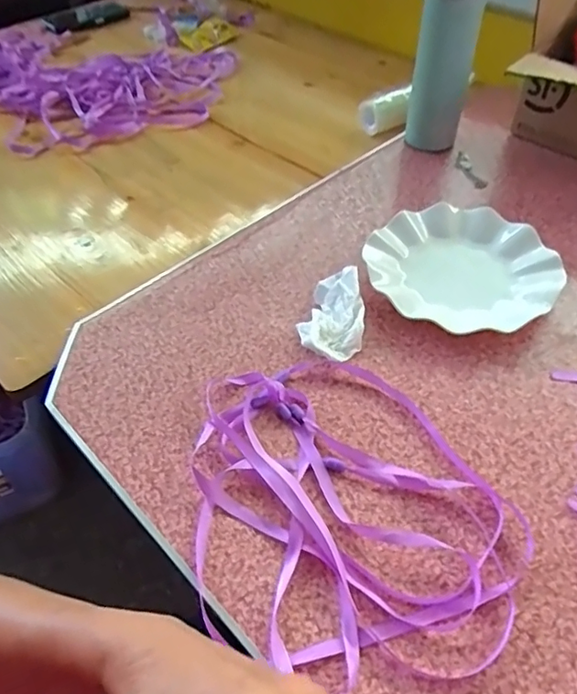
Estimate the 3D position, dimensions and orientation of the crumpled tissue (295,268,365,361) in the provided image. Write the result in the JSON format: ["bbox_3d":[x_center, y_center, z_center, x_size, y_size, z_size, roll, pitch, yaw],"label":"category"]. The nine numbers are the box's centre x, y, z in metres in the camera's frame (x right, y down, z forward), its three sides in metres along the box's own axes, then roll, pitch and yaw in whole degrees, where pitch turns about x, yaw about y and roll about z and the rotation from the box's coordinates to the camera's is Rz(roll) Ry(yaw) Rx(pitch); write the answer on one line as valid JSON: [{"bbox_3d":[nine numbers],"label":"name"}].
[{"bbox_3d":[0.042,-0.033,0.527,0.058,0.029,0.093,4,50,6],"label":"crumpled tissue"}]

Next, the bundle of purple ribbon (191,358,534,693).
[{"bbox_3d":[0.044,0.107,0.415,0.226,0.015,0.255,-9,50,-5],"label":"bundle of purple ribbon"}]

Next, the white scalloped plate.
[{"bbox_3d":[0.176,-0.083,0.572,0.182,0.028,0.182,-1,49,1],"label":"white scalloped plate"}]

